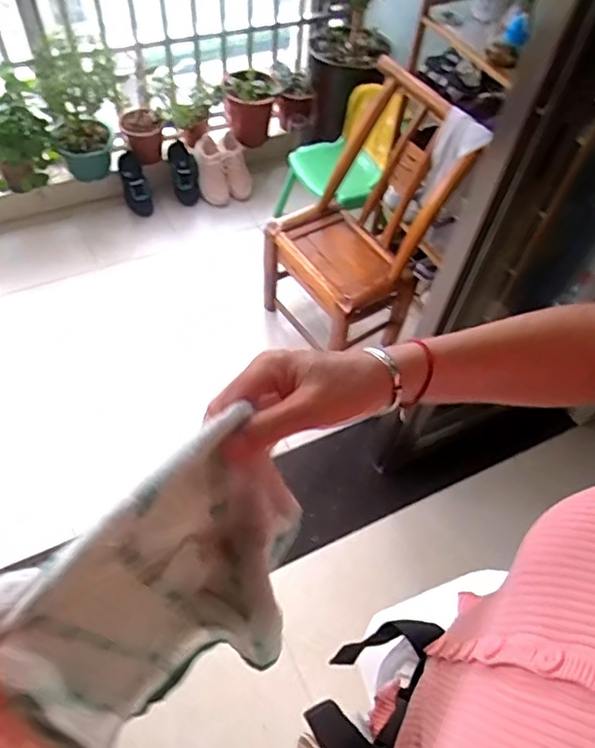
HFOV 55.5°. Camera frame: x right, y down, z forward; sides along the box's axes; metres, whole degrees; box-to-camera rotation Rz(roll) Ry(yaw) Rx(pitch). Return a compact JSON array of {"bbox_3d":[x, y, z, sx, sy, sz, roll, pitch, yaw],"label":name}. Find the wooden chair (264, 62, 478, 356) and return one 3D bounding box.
[{"bbox_3d":[0.174,-0.420,1.539,0.458,0.646,0.400,-32,64,-23],"label":"wooden chair"}]

